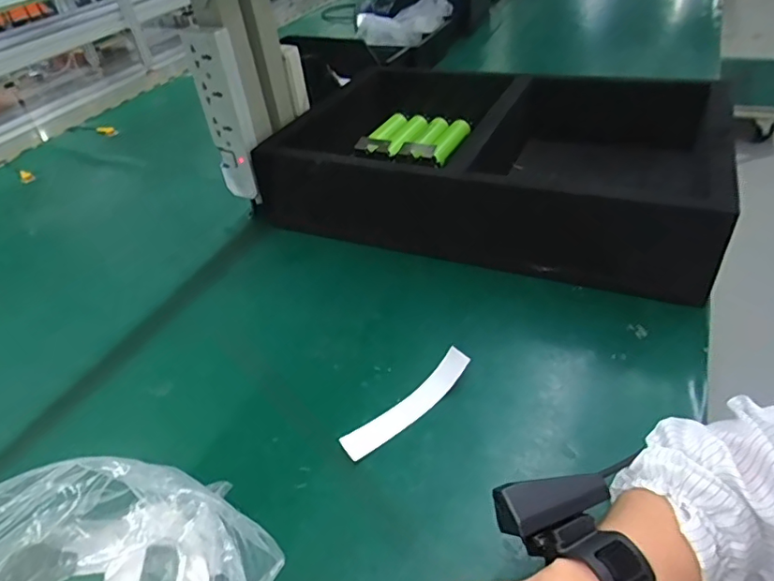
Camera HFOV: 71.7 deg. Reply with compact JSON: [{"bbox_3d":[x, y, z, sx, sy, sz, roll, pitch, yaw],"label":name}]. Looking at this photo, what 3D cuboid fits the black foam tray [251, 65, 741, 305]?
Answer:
[{"bbox_3d":[0.152,-0.198,0.768,0.556,0.134,0.402,12,44,22],"label":"black foam tray"}]

